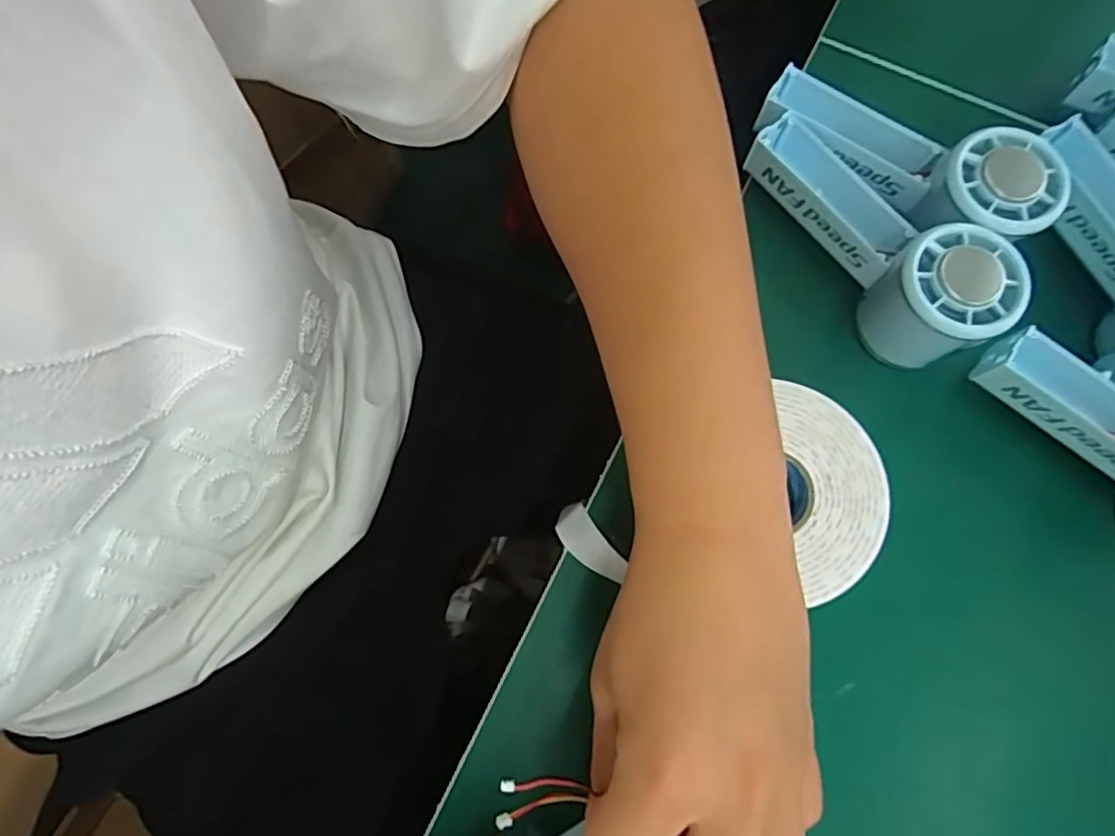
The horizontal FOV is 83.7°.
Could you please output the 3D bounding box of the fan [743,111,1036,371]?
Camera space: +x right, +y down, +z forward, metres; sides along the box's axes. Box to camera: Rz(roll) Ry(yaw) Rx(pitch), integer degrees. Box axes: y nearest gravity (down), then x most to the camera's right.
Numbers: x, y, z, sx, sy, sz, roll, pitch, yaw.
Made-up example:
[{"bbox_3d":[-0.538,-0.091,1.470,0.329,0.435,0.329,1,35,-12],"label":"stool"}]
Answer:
[{"bbox_3d":[0.156,-0.092,0.318,0.053,0.053,0.147,-44,81,-10],"label":"fan"}]

